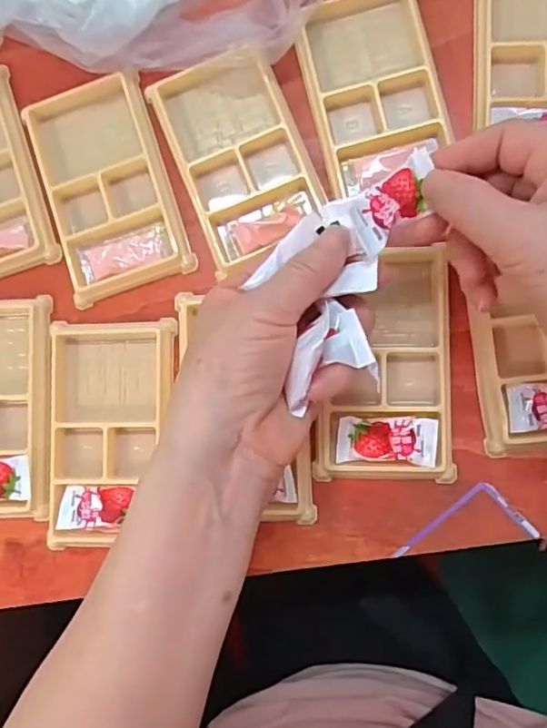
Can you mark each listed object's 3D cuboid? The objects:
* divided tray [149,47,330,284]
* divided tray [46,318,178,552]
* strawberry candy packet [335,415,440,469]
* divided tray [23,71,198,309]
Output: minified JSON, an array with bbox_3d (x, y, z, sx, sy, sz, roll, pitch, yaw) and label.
[{"bbox_3d":[-0.019,-0.125,0.346,0.073,0.010,0.132,-21,83,4],"label":"divided tray"},{"bbox_3d":[-0.098,0.042,0.342,0.075,0.012,0.135,-1,85,6],"label":"divided tray"},{"bbox_3d":[0.065,0.044,0.321,0.055,0.005,0.027,1,97,15],"label":"strawberry candy packet"},{"bbox_3d":[-0.105,-0.111,0.355,0.075,0.012,0.131,-18,83,4],"label":"divided tray"}]

